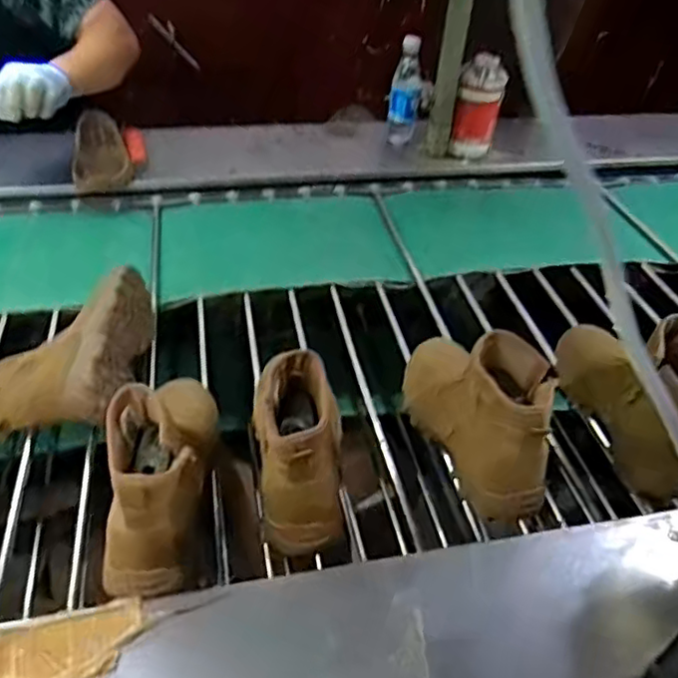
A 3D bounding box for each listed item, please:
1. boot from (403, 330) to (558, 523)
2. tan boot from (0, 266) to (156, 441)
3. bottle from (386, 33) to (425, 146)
[{"bbox_3d":[0.159,0.059,0.746,0.098,0.140,0.241,-11,43,-15],"label":"boot"},{"bbox_3d":[-0.343,-0.002,0.832,0.165,0.098,0.247,1,41,-3],"label":"tan boot"},{"bbox_3d":[0.136,-0.498,1.337,0.066,0.187,0.062,6,42,3],"label":"bottle"}]

